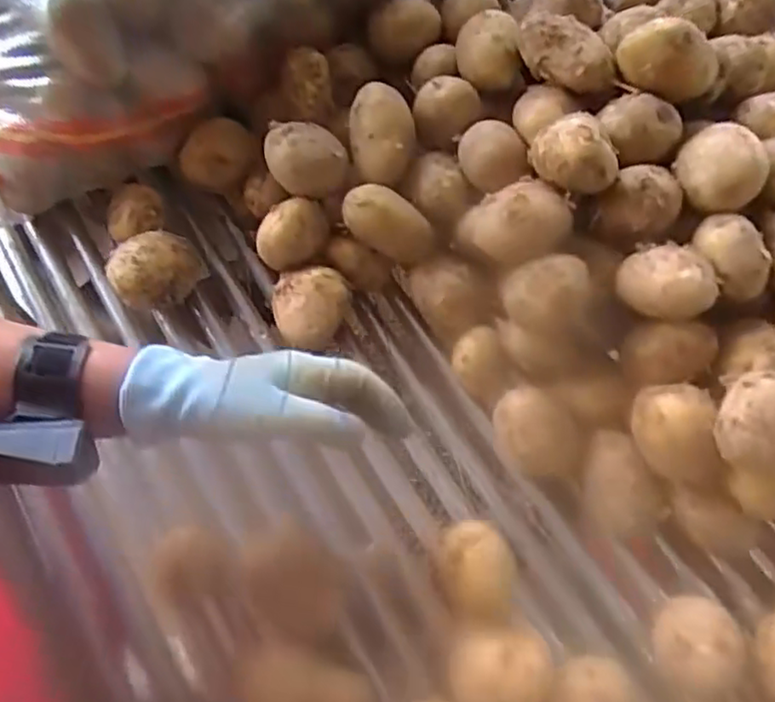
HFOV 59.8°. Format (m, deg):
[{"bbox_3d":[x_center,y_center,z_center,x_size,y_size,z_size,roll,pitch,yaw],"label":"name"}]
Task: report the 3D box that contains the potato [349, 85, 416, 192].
[{"bbox_3d":[-0.001,-0.183,0.575,0.054,0.047,0.083,0,102,13],"label":"potato"}]

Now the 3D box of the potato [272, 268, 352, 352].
[{"bbox_3d":[-0.062,-0.029,0.574,0.064,0.061,0.059,1,61,-2],"label":"potato"}]

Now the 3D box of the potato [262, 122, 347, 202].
[{"bbox_3d":[-0.068,-0.158,0.572,0.066,0.052,0.057,-7,61,-6],"label":"potato"}]

